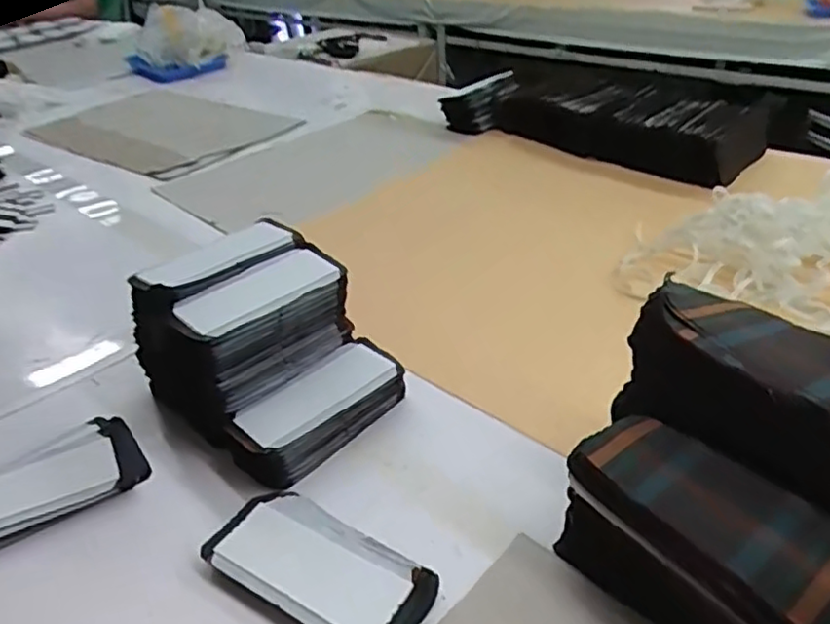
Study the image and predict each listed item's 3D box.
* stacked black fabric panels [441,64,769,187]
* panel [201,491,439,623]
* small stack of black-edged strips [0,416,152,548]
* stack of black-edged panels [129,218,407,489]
[{"bbox_3d":[0.315,-0.352,1.215,0.586,0.108,0.158,23,43,35],"label":"stacked black fabric panels"},{"bbox_3d":[-0.070,0.187,0.486,0.162,0.019,0.084,18,41,32],"label":"panel"},{"bbox_3d":[-0.323,0.150,0.560,0.170,0.030,0.084,-25,38,-27],"label":"small stack of black-edged strips"},{"bbox_3d":[-0.143,0.023,0.625,0.207,0.131,0.173,24,44,37],"label":"stack of black-edged panels"}]

